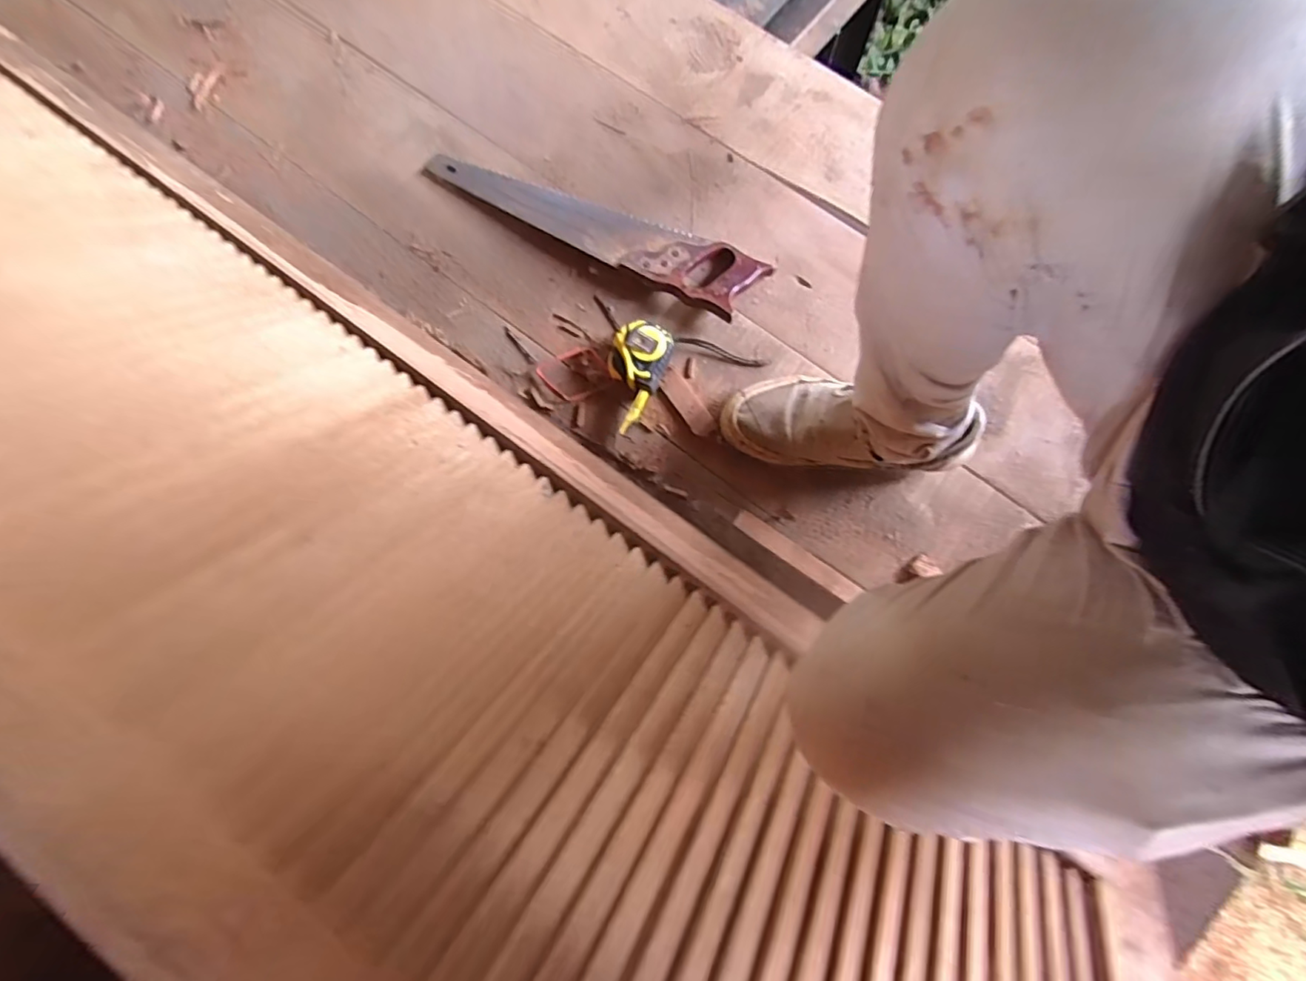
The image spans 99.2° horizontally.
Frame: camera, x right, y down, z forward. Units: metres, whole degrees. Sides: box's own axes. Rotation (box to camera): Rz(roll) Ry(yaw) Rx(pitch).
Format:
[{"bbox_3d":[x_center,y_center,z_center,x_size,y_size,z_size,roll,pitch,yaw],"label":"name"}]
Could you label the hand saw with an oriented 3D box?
[{"bbox_3d":[-0.083,-0.354,0.722,0.460,0.030,0.091,27,80,6],"label":"hand saw"}]

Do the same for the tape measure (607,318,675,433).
[{"bbox_3d":[-0.023,-0.135,0.670,0.071,0.045,0.132,20,79,4],"label":"tape measure"}]

